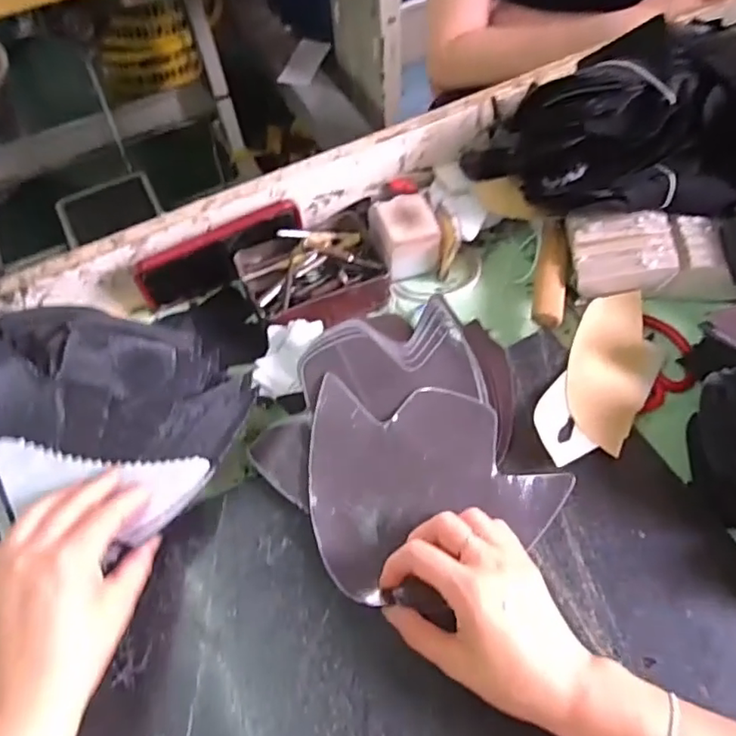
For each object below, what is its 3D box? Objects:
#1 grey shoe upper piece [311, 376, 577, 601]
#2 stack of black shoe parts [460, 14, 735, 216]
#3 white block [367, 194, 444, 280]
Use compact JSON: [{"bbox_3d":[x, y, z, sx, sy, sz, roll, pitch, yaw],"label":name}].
[{"bbox_3d":[0.047,0.089,0.433,0.188,0.019,0.153,5,59,7],"label":"grey shoe upper piece"},{"bbox_3d":[0.252,-0.210,0.530,0.280,0.097,0.184,-15,58,-5],"label":"stack of black shoe parts"},{"bbox_3d":[0.037,-0.124,0.555,0.064,0.043,0.067,-12,58,-4],"label":"white block"}]

